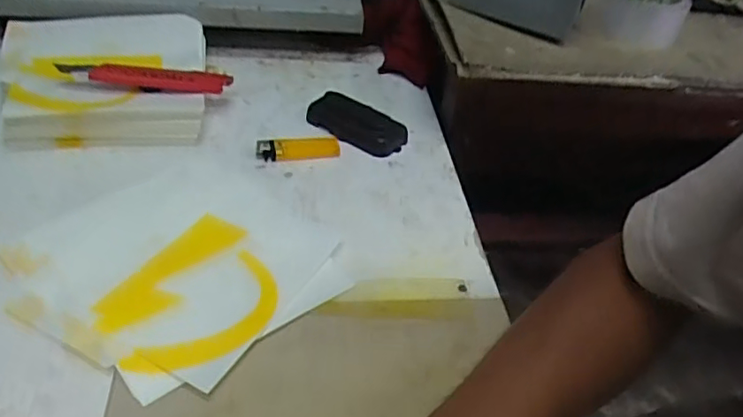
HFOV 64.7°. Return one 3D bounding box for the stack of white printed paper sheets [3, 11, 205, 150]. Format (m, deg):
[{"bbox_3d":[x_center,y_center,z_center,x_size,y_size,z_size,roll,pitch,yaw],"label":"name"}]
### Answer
[{"bbox_3d":[-0.275,-0.134,0.593,0.201,0.048,0.179,-5,48,-11],"label":"stack of white printed paper sheets"}]

